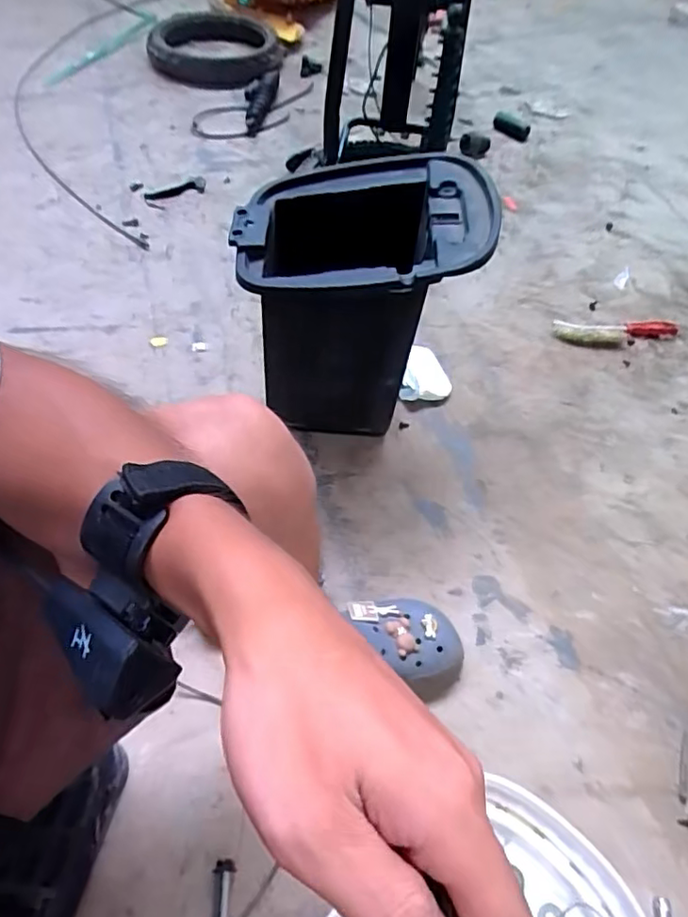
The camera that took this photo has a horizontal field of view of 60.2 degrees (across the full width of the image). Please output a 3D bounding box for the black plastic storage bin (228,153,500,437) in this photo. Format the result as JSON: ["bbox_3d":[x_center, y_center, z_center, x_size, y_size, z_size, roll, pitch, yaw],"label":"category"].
[{"bbox_3d":[0.018,-0.195,0.792,0.287,0.320,0.219,2,54,0],"label":"black plastic storage bin"}]

